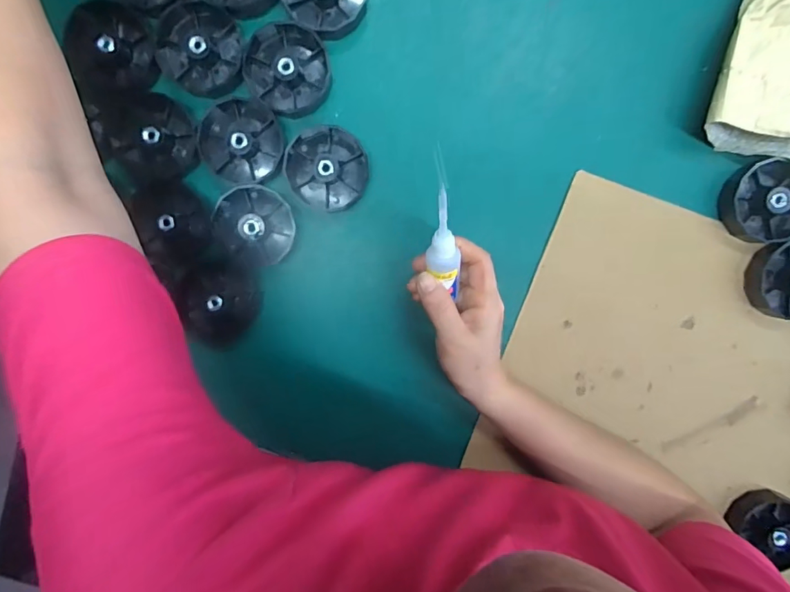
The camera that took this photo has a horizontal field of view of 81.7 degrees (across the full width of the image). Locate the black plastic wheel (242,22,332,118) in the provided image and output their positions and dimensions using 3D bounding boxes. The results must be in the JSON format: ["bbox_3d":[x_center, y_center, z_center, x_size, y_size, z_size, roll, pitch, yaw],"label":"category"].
[{"bbox_3d":[-0.088,-0.186,0.369,0.073,0.020,0.065,41,96,-4],"label":"black plastic wheel"}]

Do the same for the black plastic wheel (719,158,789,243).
[{"bbox_3d":[0.314,-0.079,0.382,0.070,0.020,0.066,0,97,0],"label":"black plastic wheel"}]

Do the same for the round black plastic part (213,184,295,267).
[{"bbox_3d":[-0.120,-0.059,0.386,0.063,0.022,0.065,0,97,0],"label":"round black plastic part"}]

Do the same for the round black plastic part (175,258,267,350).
[{"bbox_3d":[-0.149,0.007,0.394,0.068,0.024,0.072,0,97,0],"label":"round black plastic part"}]

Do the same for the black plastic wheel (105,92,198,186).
[{"bbox_3d":[-0.202,-0.131,0.374,0.066,0.022,0.073,-37,95,5],"label":"black plastic wheel"}]

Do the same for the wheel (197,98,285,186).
[{"bbox_3d":[-0.126,-0.127,0.374,0.065,0.017,0.068,0,97,0],"label":"wheel"}]

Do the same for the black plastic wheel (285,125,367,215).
[{"bbox_3d":[-0.056,-0.106,0.376,0.064,0.022,0.067,0,97,0],"label":"black plastic wheel"}]

